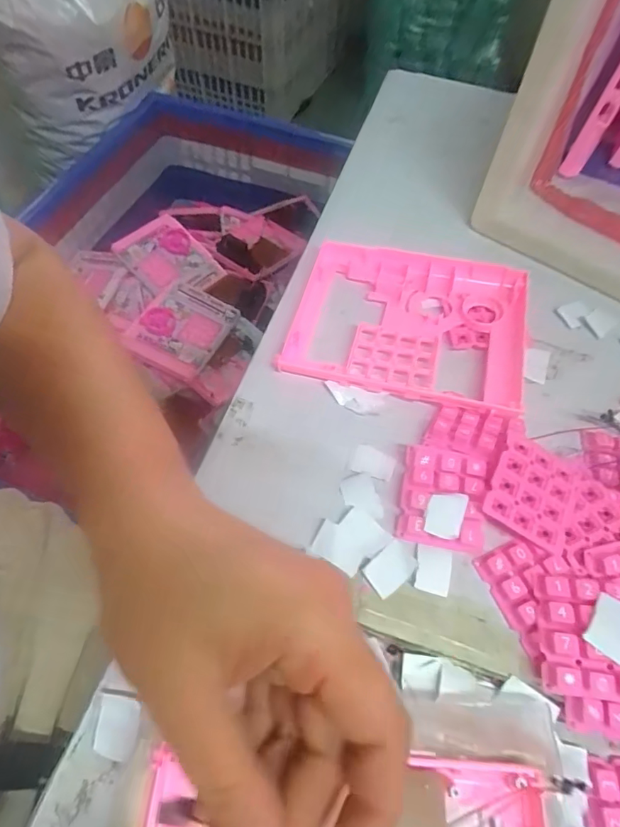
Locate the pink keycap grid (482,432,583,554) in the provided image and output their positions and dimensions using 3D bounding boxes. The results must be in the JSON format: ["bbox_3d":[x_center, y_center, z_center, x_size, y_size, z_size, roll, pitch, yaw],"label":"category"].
[{"bbox_3d":[0.132,0.047,0.290,0.053,0.004,0.056,30,66,0],"label":"pink keycap grid"}]

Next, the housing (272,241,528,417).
[{"bbox_3d":[0.072,-0.068,0.363,0.162,0.024,0.133,13,60,7],"label":"housing"}]

